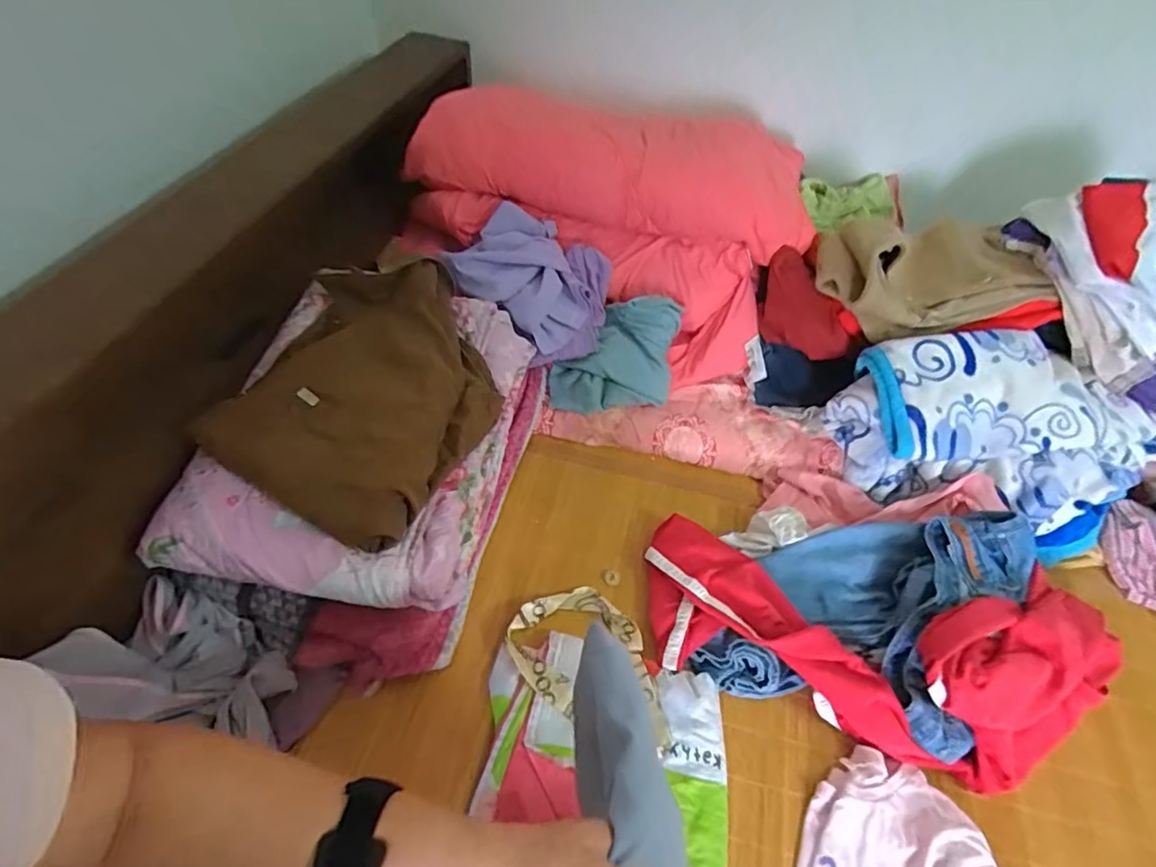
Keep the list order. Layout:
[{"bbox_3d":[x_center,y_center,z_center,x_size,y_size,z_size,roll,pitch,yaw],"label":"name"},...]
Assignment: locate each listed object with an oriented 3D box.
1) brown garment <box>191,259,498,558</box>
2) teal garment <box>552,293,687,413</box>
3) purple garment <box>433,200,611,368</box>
[{"bbox_3d":[-0.277,-0.071,0.768,0.308,0.133,0.372,25,53,14],"label":"brown garment"},{"bbox_3d":[0.067,-0.143,1.043,0.205,0.145,0.188,10,51,3],"label":"teal garment"},{"bbox_3d":[-0.067,-0.272,1.049,0.281,0.146,0.245,30,54,18],"label":"purple garment"}]

